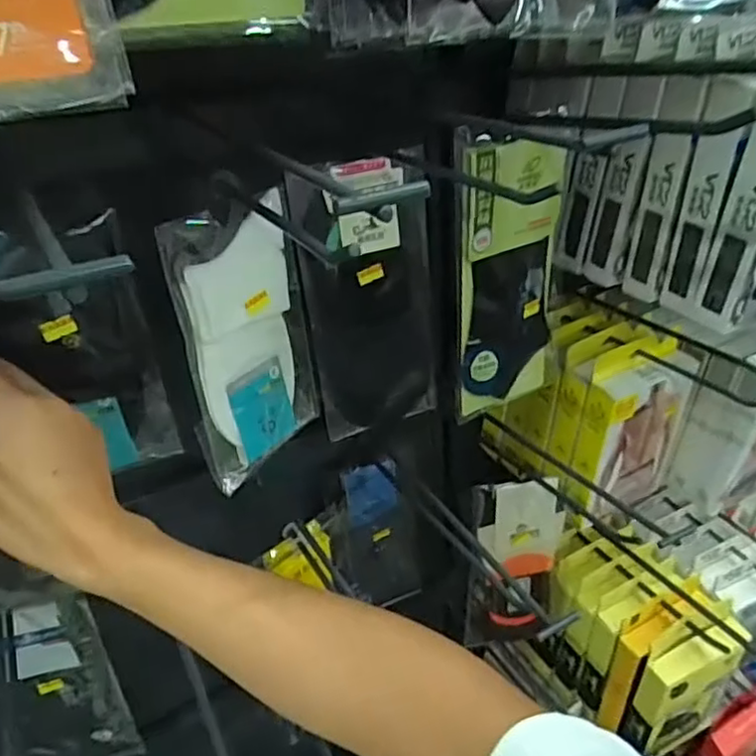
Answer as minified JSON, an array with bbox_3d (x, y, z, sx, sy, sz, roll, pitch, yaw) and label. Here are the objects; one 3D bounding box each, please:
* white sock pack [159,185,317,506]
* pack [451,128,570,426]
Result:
[{"bbox_3d":[-0.092,-0.028,0.483,0.022,0.194,0.113,15,35,28],"label":"white sock pack"},{"bbox_3d":[0.114,-0.083,0.555,0.107,0.247,0.015,-21,37,-22],"label":"pack"}]

